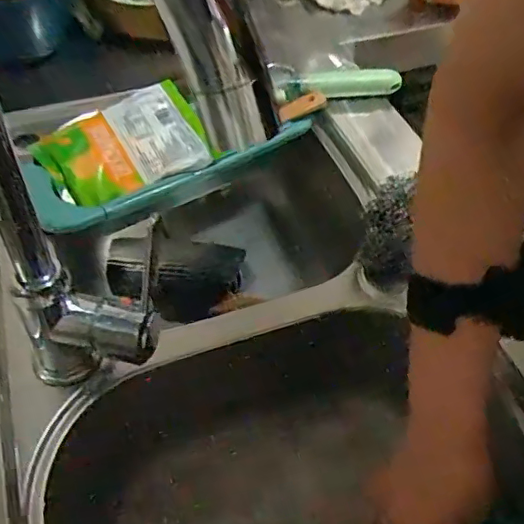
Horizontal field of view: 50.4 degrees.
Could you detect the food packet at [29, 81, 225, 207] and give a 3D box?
[{"bbox_3d":[-0.144,-0.121,0.572,0.163,0.023,0.103,-23,78,-2],"label":"food packet"}]

